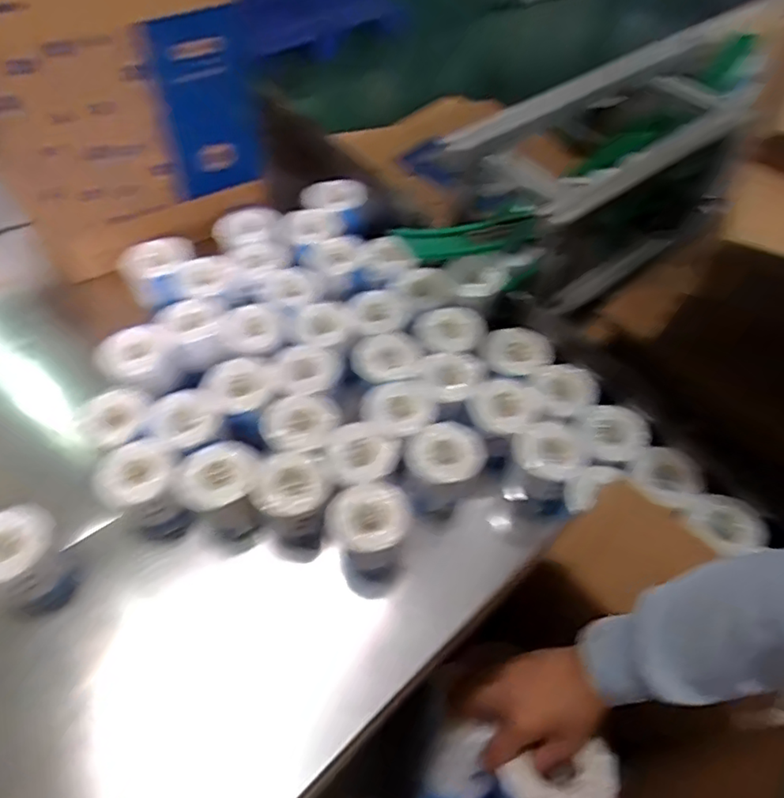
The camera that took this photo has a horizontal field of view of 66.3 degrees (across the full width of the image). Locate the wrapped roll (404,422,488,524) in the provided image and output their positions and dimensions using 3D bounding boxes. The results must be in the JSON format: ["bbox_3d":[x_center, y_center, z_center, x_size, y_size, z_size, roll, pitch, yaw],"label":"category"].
[{"bbox_3d":[0.072,0.109,0.896,0.098,0.122,0.104,2,55,-3],"label":"wrapped roll"}]

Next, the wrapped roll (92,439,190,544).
[{"bbox_3d":[-0.338,0.137,0.848,0.100,0.168,0.092,2,55,-3],"label":"wrapped roll"}]

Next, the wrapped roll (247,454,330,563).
[{"bbox_3d":[-0.139,0.159,0.865,0.100,0.163,0.096,-2,55,-6],"label":"wrapped roll"}]

